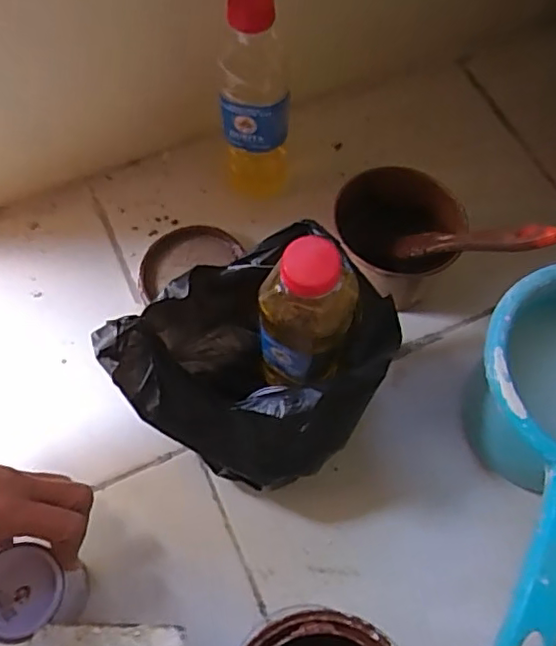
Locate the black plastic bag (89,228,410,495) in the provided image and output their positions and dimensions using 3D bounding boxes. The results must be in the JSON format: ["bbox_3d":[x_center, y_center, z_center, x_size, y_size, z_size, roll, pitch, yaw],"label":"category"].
[{"bbox_3d":[-0.018,0.036,0.410,0.149,0.134,0.130,34,70,14],"label":"black plastic bag"}]

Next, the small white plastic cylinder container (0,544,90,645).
[{"bbox_3d":[-0.157,0.172,0.377,0.057,0.040,0.052,0,66,-1],"label":"small white plastic cylinder container"}]

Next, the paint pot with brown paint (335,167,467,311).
[{"bbox_3d":[0.099,-0.064,0.484,0.099,0.074,0.094,0,66,-1],"label":"paint pot with brown paint"}]

